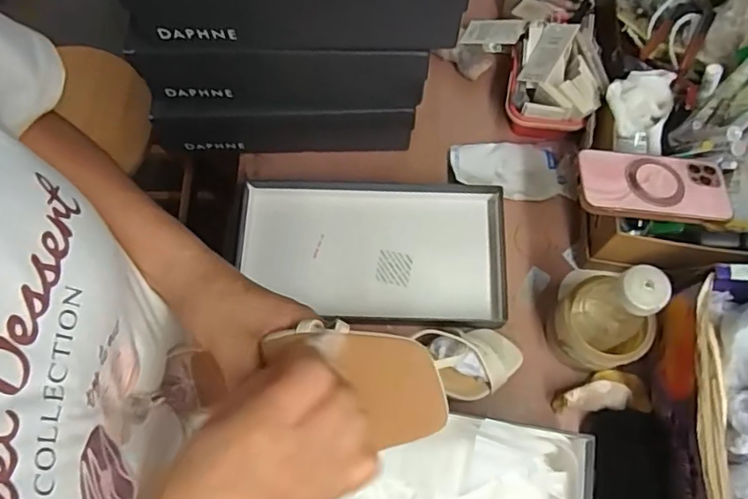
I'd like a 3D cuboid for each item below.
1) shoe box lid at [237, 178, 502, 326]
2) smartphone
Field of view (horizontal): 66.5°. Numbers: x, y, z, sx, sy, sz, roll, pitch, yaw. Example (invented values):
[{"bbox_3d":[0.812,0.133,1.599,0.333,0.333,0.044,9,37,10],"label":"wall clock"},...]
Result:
[{"bbox_3d":[-0.004,0.004,0.659,0.304,0.030,0.163,1,71,3],"label":"shoe box lid"},{"bbox_3d":[0.276,-0.062,0.562,0.148,0.010,0.077,9,62,0],"label":"smartphone"}]

